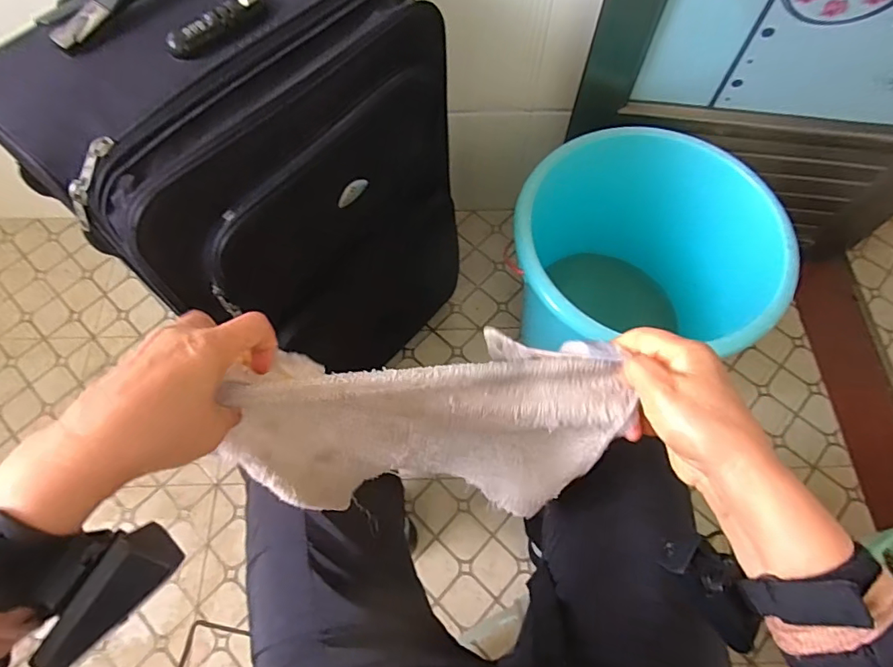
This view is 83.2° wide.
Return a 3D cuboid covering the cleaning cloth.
[{"bbox_3d":[-0.011,0.075,0.412,0.270,0.193,0.115,1,66,1],"label":"cleaning cloth"}]

